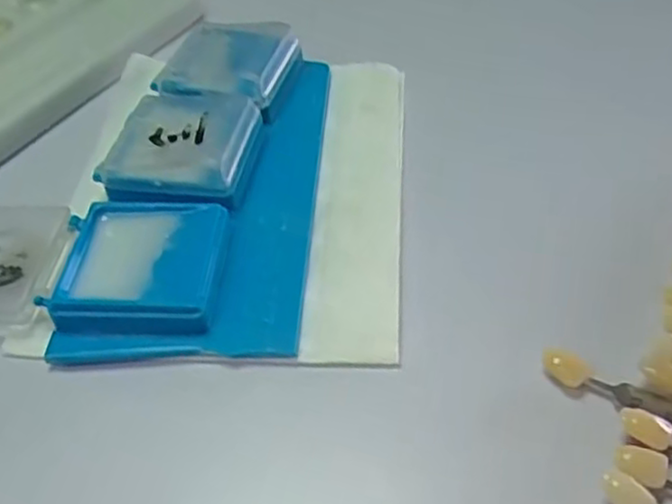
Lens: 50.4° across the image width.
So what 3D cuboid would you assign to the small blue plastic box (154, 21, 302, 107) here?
[{"bbox_3d":[-0.038,-0.068,0.260,0.044,0.015,0.045,8,47,11],"label":"small blue plastic box"}]

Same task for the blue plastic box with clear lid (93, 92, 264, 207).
[{"bbox_3d":[-0.048,-0.034,0.226,0.043,0.015,0.042,3,47,7],"label":"blue plastic box with clear lid"}]

